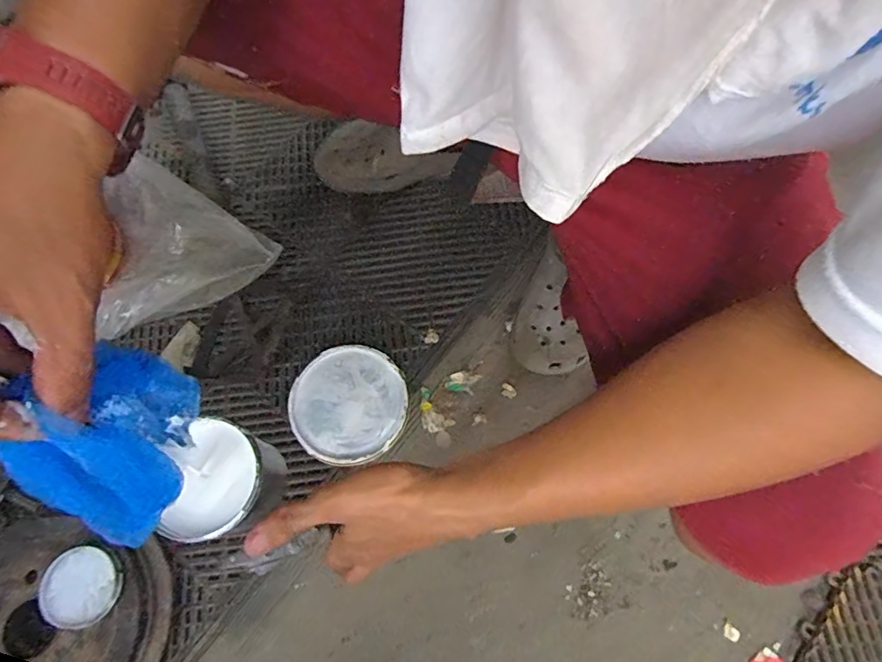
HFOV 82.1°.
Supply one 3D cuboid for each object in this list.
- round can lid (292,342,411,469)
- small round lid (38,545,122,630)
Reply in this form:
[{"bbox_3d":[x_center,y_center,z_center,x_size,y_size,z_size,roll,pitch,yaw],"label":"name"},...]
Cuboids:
[{"bbox_3d":[-0.119,0.093,0.658,0.146,0.014,0.149,-1,70,2],"label":"round can lid"},{"bbox_3d":[-0.375,0.266,0.528,0.080,0.013,0.074,-12,70,-2],"label":"small round lid"}]

